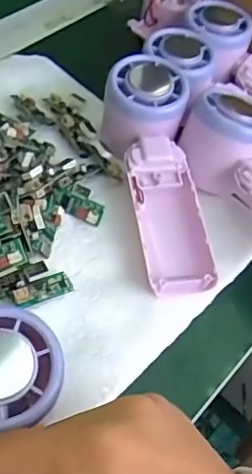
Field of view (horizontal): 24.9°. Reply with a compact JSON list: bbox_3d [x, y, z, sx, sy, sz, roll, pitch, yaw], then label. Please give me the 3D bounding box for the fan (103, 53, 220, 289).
[{"bbox_3d":[0.022,-0.041,0.378,0.052,0.040,0.161,-8,72,-11],"label":"fan"}]

